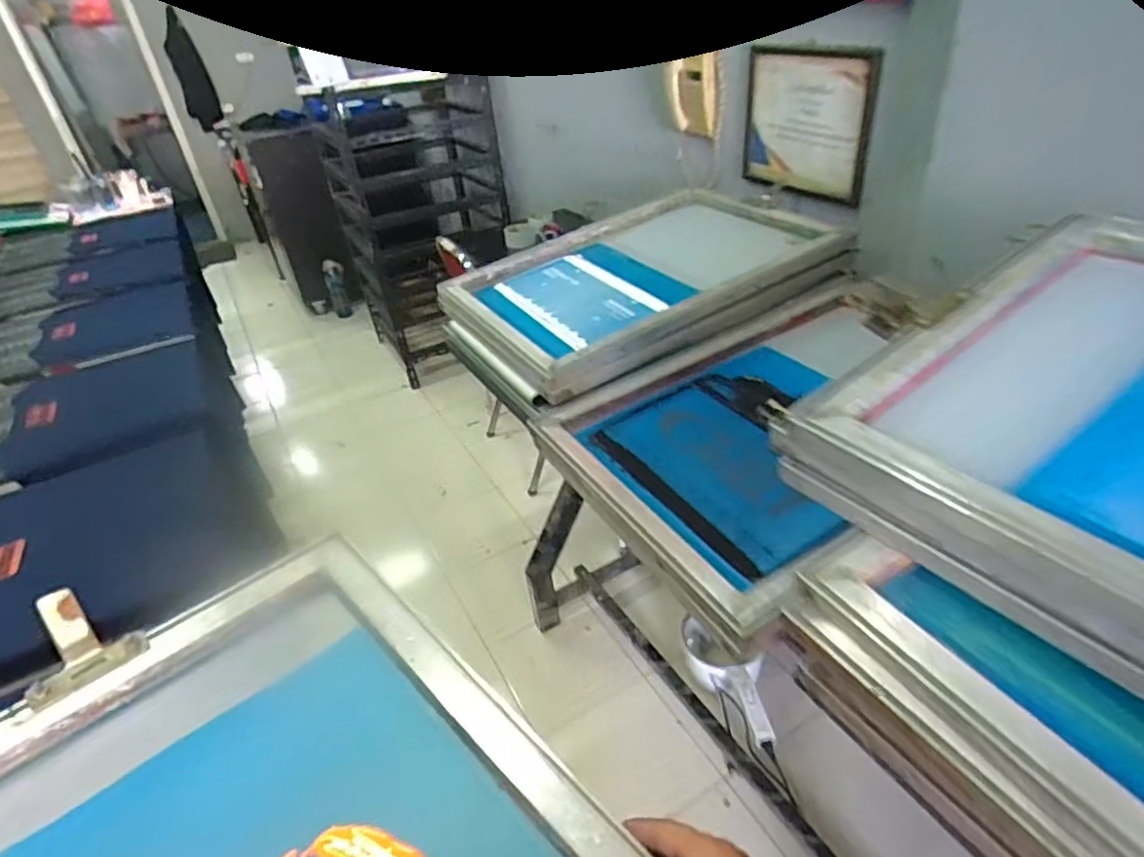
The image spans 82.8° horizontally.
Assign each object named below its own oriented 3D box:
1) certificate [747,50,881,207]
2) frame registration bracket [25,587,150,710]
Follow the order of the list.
[{"bbox_3d":[0.463,-0.610,1.297,0.012,0.260,0.324,-16,34,-25],"label":"certificate"},{"bbox_3d":[-0.408,0.169,0.531,0.080,0.008,0.086,-28,69,-39],"label":"frame registration bracket"}]

